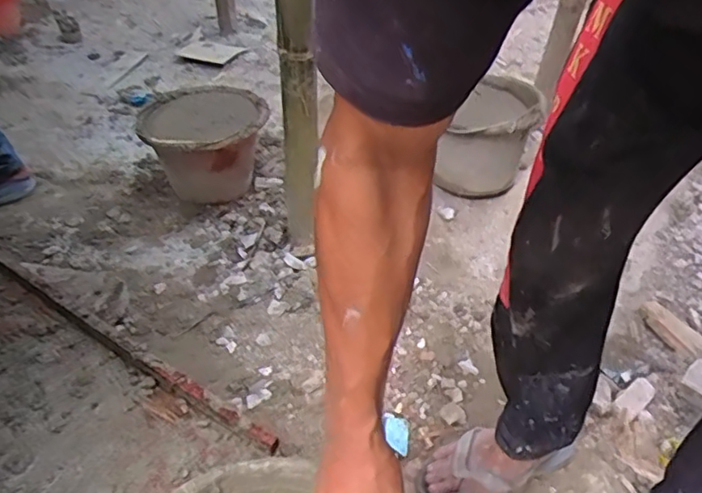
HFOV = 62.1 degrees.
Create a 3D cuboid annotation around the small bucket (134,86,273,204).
[{"bbox_3d":[-0.339,-0.244,1.360,0.263,0.213,0.283,0,42,0],"label":"small bucket"}]

